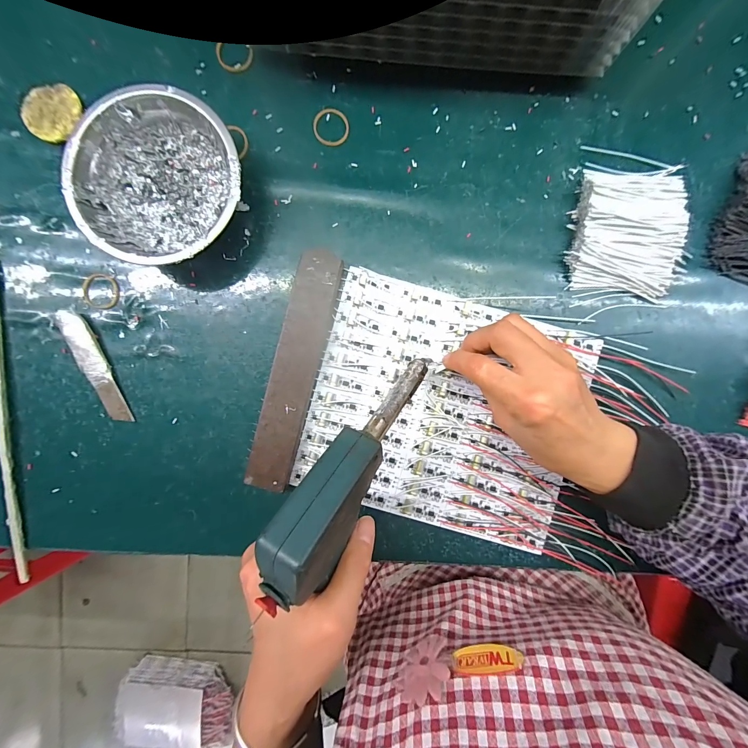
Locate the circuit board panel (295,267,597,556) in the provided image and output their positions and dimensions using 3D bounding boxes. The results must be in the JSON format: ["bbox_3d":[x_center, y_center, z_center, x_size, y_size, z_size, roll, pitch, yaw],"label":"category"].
[{"bbox_3d":[0.062,0.033,0.274,0.227,0.010,0.193,16,91,-1],"label":"circuit board panel"}]

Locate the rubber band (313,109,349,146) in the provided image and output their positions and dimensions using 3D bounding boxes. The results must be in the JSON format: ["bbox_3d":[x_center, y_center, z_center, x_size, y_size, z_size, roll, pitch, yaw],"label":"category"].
[{"bbox_3d":[-0.036,-0.209,0.267,0.029,0.004,0.029,0,91,-1],"label":"rubber band"}]

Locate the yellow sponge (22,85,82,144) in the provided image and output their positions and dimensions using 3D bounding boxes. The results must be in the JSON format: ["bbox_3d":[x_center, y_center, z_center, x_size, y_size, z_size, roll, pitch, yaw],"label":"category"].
[{"bbox_3d":[-0.268,-0.218,0.263,0.046,0.007,0.047,28,91,-2],"label":"yellow sponge"}]

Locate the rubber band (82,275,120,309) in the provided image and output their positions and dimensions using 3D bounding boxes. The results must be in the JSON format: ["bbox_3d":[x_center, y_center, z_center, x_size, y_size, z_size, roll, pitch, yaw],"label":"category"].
[{"bbox_3d":[-0.233,-0.070,0.270,0.029,0.004,0.030,0,91,-1],"label":"rubber band"}]

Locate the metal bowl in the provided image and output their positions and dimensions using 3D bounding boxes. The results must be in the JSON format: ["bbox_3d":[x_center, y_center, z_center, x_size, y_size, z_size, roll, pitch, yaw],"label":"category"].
[{"bbox_3d":[-0.162,-0.145,0.249,0.121,0.040,0.122,0,91,-1],"label":"metal bowl"}]

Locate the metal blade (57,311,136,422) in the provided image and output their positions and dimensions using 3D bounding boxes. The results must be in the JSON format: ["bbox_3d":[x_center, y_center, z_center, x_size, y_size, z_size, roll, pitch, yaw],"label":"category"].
[{"bbox_3d":[-0.236,-0.005,0.268,0.020,0.004,0.102,-25,94,-9],"label":"metal blade"}]

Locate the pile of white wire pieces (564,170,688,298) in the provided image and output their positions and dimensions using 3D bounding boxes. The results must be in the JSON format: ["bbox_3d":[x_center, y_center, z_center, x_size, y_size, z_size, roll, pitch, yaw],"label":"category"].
[{"bbox_3d":[0.218,-0.124,0.268,0.089,0.020,0.105,7,91,-1],"label":"pile of white wire pieces"}]

